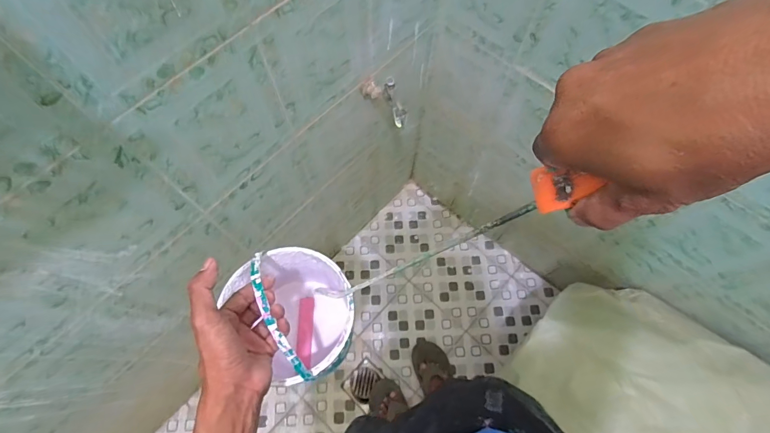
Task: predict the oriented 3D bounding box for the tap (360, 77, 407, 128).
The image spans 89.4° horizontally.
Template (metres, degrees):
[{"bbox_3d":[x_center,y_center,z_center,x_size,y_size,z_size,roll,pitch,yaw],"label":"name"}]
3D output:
[{"bbox_3d":[0.002,-0.230,0.745,0.029,0.078,0.113,-42,75,-15],"label":"tap"}]

